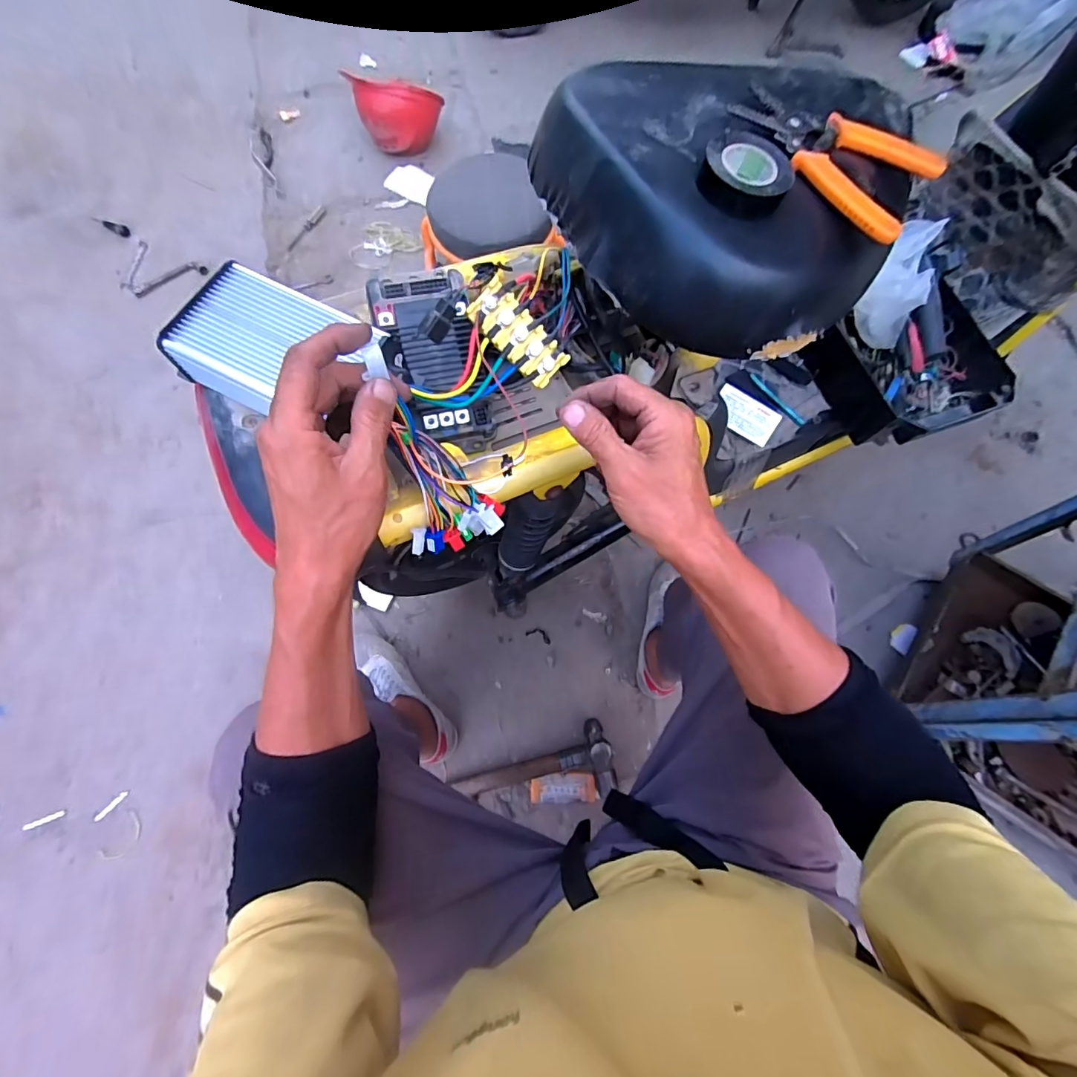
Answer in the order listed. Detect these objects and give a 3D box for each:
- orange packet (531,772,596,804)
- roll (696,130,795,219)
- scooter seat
[{"bbox_3d":[0.043,0.442,0.877,0.111,0.021,0.048,-1,70,-3],"label":"orange packet"},{"bbox_3d":[0.141,-0.247,0.335,0.058,0.021,0.058,1,70,-2],"label":"roll"},{"bbox_3d":[0.144,-0.281,0.382,0.253,0.078,0.259,-40,77,-15],"label":"scooter seat"}]

